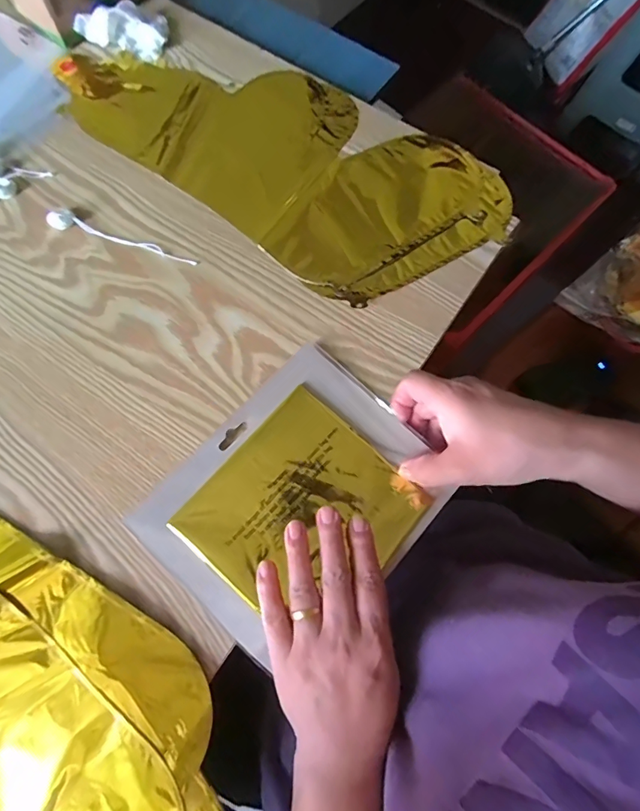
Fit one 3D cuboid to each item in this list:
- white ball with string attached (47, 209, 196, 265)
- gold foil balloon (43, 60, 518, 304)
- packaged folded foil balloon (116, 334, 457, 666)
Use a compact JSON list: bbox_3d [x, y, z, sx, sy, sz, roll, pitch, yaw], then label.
[{"bbox_3d":[-0.174,-0.150,0.388,0.134,0.014,0.016,15,71,4],"label":"white ball with string attached"},{"bbox_3d":[-0.040,-0.256,0.429,0.425,0.013,0.202,37,74,11],"label":"gold foil balloon"},{"bbox_3d":[-0.014,0.065,0.325,0.163,0.016,0.190,42,75,12],"label":"packaged folded foil balloon"}]

